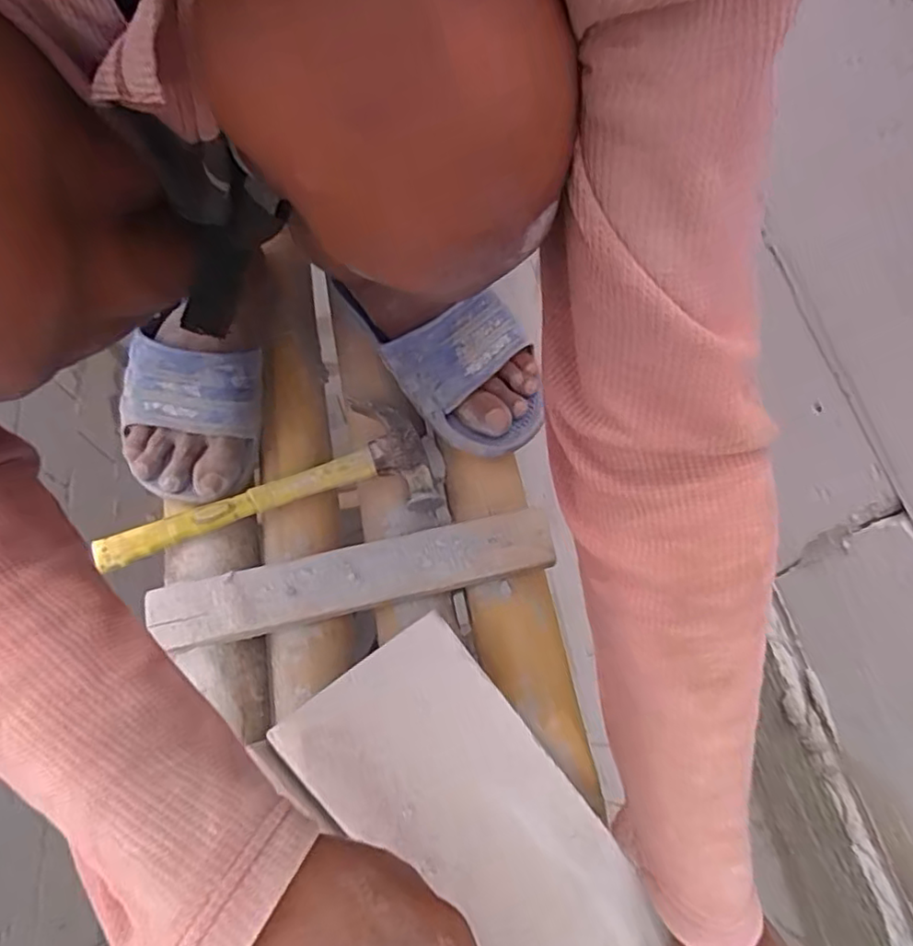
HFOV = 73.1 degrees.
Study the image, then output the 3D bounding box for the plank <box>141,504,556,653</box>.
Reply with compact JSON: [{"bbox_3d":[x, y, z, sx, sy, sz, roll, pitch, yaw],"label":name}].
[{"bbox_3d":[-0.075,0.078,0.458,0.291,0.018,0.049,-13,66,-3],"label":"plank"}]

